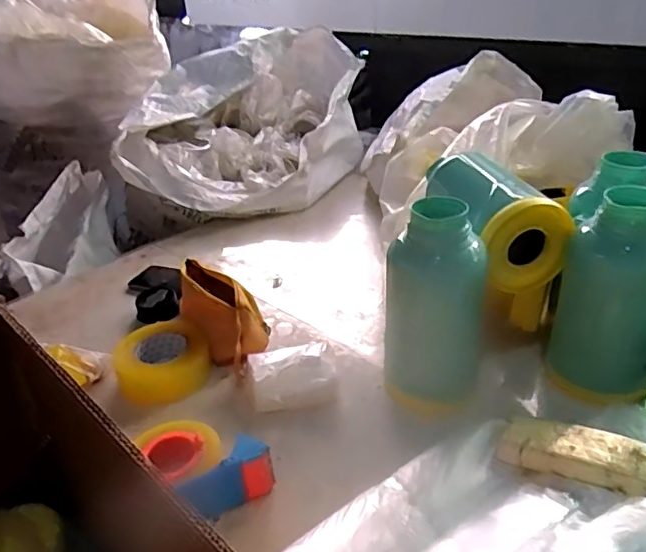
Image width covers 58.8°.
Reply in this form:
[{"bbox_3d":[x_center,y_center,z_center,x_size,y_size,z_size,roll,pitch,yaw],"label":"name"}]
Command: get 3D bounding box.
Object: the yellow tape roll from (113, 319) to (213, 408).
[{"bbox_3d":[-0.237,0.133,0.859,0.135,0.070,0.133,-3,30,2],"label":"yellow tape roll"}]

